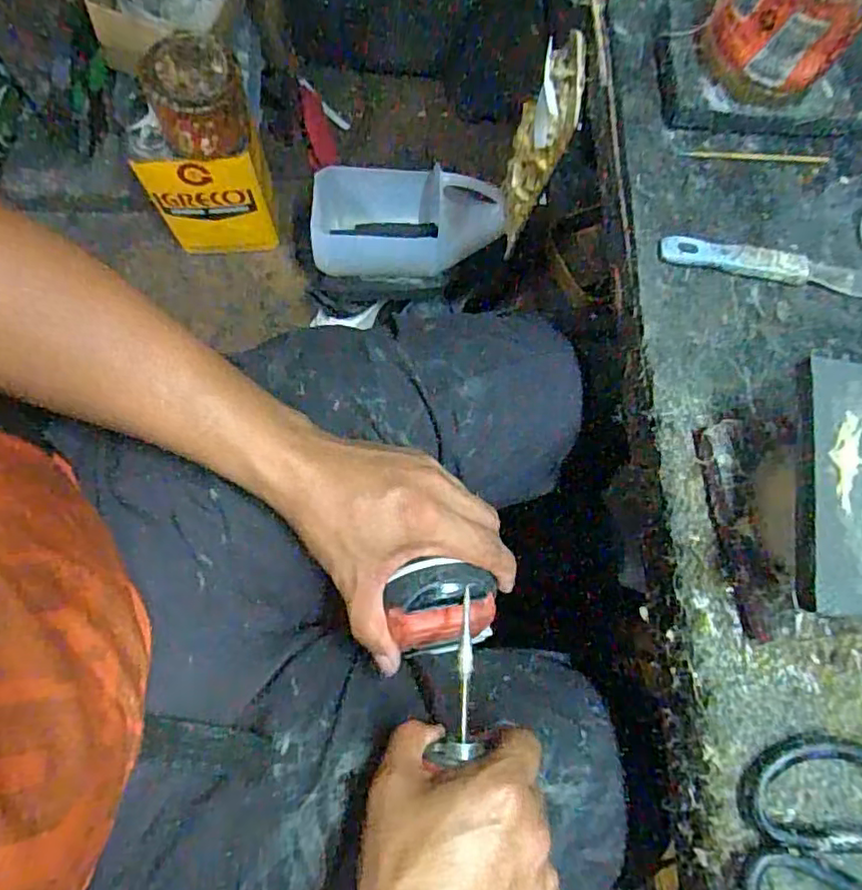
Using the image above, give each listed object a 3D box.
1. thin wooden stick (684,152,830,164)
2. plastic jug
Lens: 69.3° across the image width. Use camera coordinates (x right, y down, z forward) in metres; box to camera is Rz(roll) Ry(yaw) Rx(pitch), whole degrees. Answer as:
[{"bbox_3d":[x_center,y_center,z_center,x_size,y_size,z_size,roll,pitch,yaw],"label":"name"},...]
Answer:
[{"bbox_3d":[0.212,-0.188,0.406,0.101,0.007,0.005,-1,73,-2],"label":"thin wooden stick"},{"bbox_3d":[-0.040,-0.313,0.871,0.250,0.110,0.137,3,76,-2],"label":"plastic jug"}]

